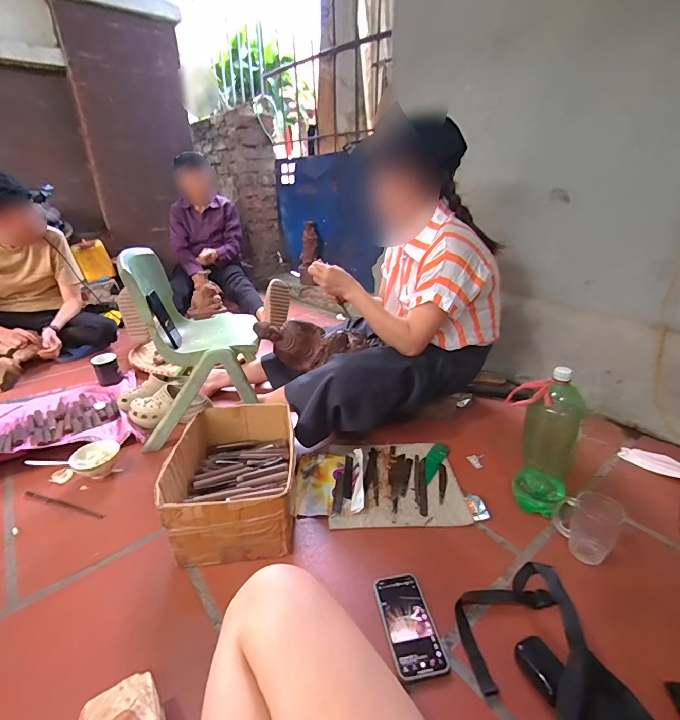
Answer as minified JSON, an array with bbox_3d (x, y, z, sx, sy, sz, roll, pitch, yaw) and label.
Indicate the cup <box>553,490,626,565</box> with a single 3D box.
[{"bbox_3d":[0.481,0.317,0.740,0.110,0.113,0.074,13,28,27],"label":"cup"}]

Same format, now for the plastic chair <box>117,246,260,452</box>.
[{"bbox_3d":[-0.418,-0.070,1.139,0.326,0.471,0.361,-6,25,-12],"label":"plastic chair"}]

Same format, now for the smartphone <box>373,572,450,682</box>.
[{"bbox_3d":[0.112,0.428,0.629,0.083,0.013,0.157,-6,25,-10],"label":"smartphone"}]

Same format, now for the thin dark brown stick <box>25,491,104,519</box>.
[{"bbox_3d":[-0.626,0.327,0.869,0.232,0.005,0.014,7,29,18],"label":"thin dark brown stick"}]

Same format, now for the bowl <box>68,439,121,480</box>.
[{"bbox_3d":[-0.597,0.244,0.935,0.079,0.051,0.098,-4,25,-7],"label":"bowl"}]

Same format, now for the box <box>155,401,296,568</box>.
[{"bbox_3d":[-0.224,0.242,0.834,0.240,0.149,0.334,-4,25,-8],"label":"box"}]

